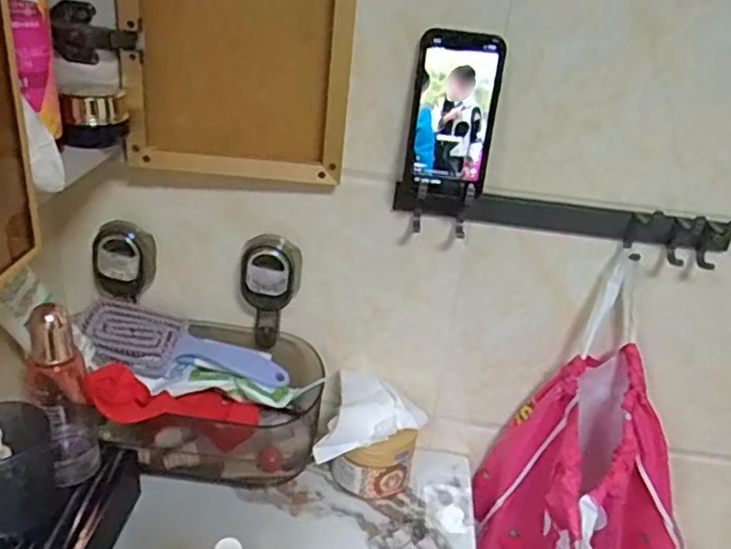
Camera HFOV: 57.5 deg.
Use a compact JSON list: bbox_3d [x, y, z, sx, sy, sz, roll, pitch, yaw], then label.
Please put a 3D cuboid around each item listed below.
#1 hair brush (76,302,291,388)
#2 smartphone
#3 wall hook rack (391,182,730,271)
[{"bbox_3d":[-0.200,0.078,0.743,0.227,0.046,0.068,7,28,1],"label":"hair brush"},{"bbox_3d":[0.086,-0.151,0.636,0.081,0.151,0.018,5,16,1],"label":"smartphone"},{"bbox_3d":[0.197,-0.051,0.678,0.333,0.057,0.049,6,28,-1],"label":"wall hook rack"}]

